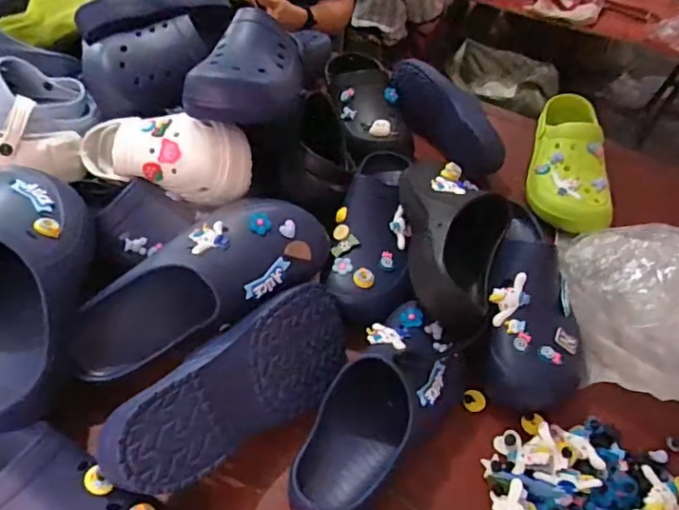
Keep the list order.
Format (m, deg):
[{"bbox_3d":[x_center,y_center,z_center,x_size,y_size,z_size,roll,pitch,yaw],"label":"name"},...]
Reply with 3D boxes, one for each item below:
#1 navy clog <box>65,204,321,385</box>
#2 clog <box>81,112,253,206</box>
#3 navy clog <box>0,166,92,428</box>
[{"bbox_3d":[-0.143,0.037,0.590,0.297,0.093,0.139,-31,56,-13],"label":"navy clog"},{"bbox_3d":[-0.207,-0.126,0.684,0.199,0.085,0.084,11,48,6],"label":"clog"},{"bbox_3d":[-0.322,0.024,0.560,0.120,0.122,0.274,-5,80,-2],"label":"navy clog"}]

